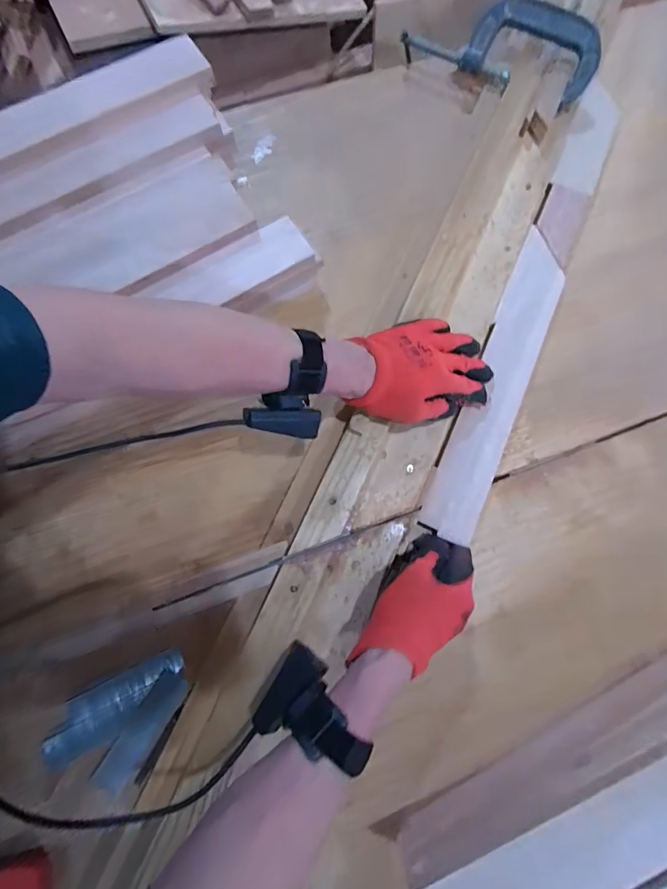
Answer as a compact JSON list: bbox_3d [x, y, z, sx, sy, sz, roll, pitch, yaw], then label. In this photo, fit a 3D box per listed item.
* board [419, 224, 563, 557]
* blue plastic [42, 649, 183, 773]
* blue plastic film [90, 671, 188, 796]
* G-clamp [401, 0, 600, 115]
[{"bbox_3d":[0.198,-0.079,0.502,0.062,0.011,0.393,24,75,5],"label":"board"},{"bbox_3d":[-0.211,0.254,0.414,0.149,0.008,0.051,-28,75,-2],"label":"blue plastic"},{"bbox_3d":[-0.181,0.274,0.407,0.034,0.004,0.116,32,81,19],"label":"blue plastic film"},{"bbox_3d":[0.234,-0.558,0.589,0.257,0.036,0.098,25,111,5],"label":"G-clamp"}]

